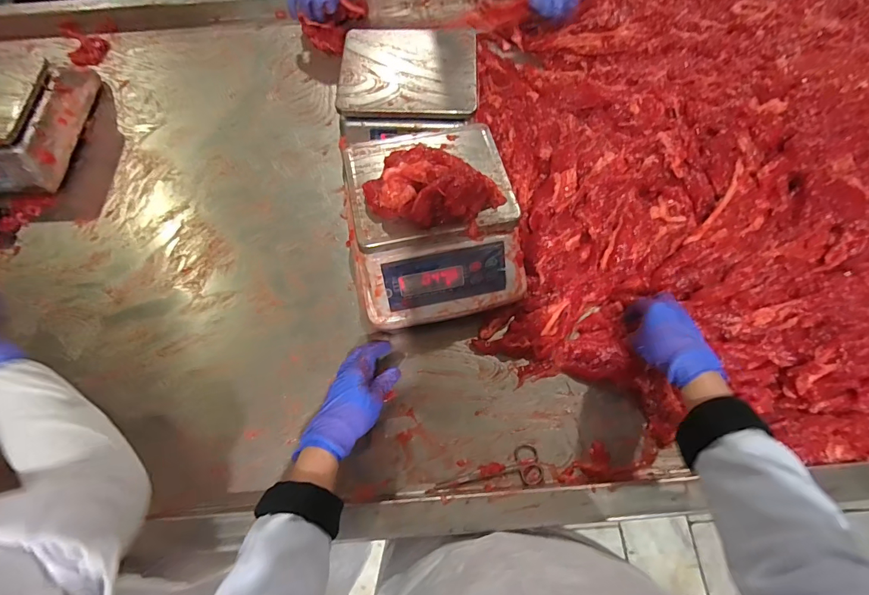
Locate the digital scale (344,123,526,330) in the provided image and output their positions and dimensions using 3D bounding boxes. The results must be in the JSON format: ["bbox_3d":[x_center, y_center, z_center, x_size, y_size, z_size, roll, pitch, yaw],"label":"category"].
[{"bbox_3d":[-0.006,-0.102,0.584,0.225,0.115,0.241,-12,67,-3],"label":"digital scale"}]

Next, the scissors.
[{"bbox_3d":[0.064,0.226,0.537,0.147,0.021,0.047,-11,67,-2],"label":"scissors"}]

